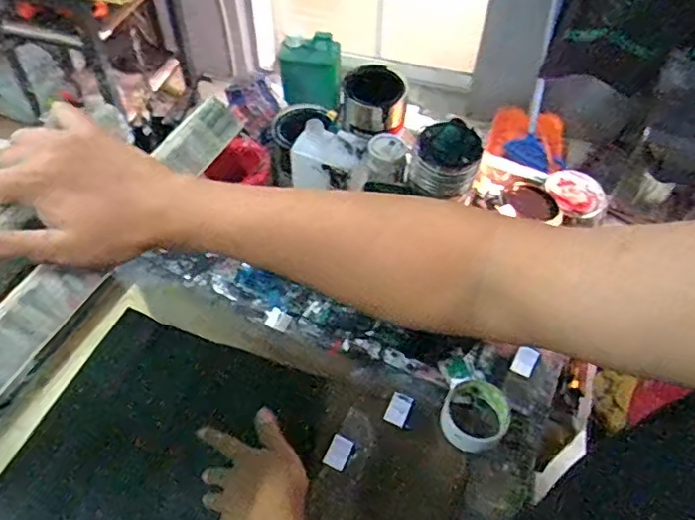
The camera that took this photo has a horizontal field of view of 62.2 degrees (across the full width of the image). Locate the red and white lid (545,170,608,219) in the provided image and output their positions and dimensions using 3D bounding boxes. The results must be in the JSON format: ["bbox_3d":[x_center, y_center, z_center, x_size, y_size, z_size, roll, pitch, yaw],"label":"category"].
[{"bbox_3d":[0.408,-0.119,1.020,0.102,0.016,0.107,1,53,-1],"label":"red and white lid"}]

